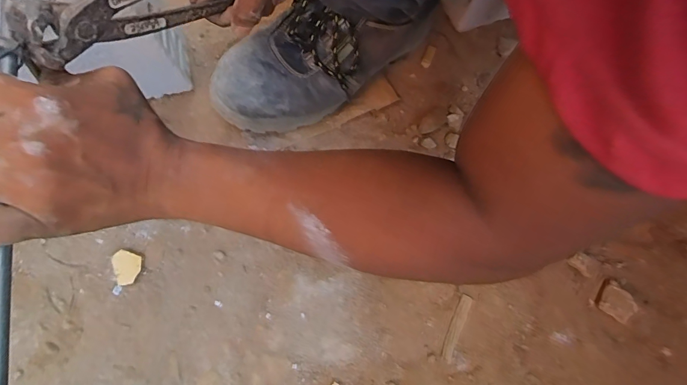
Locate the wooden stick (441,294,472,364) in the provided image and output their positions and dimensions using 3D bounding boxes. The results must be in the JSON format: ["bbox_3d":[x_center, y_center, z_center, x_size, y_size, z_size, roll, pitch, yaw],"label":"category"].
[{"bbox_3d":[0.110,0.132,0.361,0.012,0.004,0.065,26,76,7],"label":"wooden stick"}]

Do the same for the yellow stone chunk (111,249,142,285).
[{"bbox_3d":[-0.218,0.075,0.367,0.031,0.010,0.031,0,74,0],"label":"yellow stone chunk"}]

